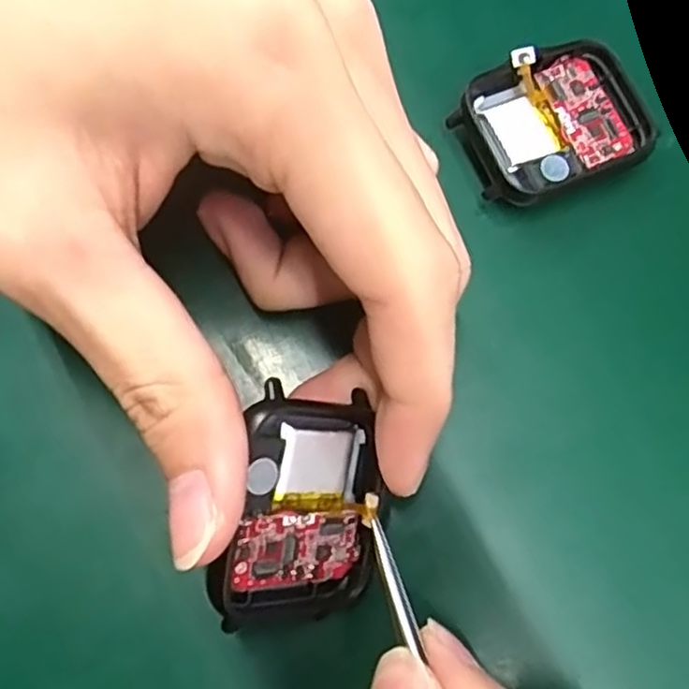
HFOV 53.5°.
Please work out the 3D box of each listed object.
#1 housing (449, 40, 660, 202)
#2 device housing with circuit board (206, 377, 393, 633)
[{"bbox_3d":[0.054,-0.056,0.176,0.047,0.011,0.036,-21,76,-8],"label":"housing"},{"bbox_3d":[-0.009,0.036,0.141,0.038,0.009,0.051,11,92,-38],"label":"device housing with circuit board"}]

